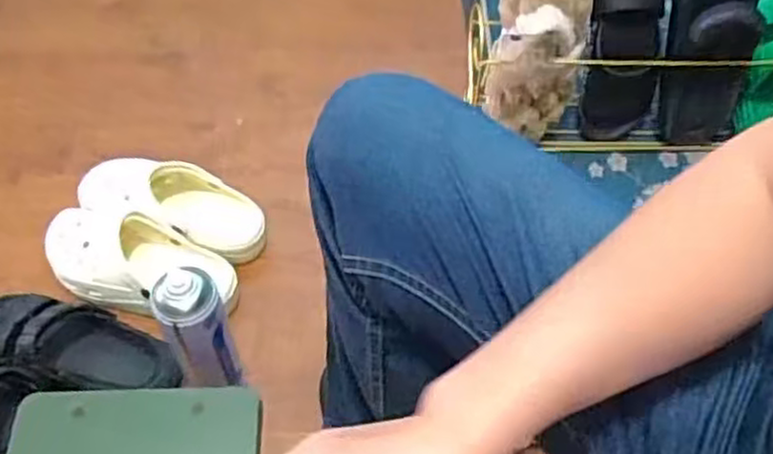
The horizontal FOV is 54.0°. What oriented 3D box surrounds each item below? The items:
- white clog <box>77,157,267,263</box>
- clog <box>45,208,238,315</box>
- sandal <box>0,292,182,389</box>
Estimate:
[{"bbox_3d":[-0.292,-0.025,1.027,0.255,0.090,0.105,12,56,7],"label":"white clog"},{"bbox_3d":[-0.316,0.051,0.968,0.241,0.083,0.103,16,56,10],"label":"clog"},{"bbox_3d":[-0.383,0.139,0.898,0.275,0.096,0.108,15,56,9],"label":"sandal"}]

